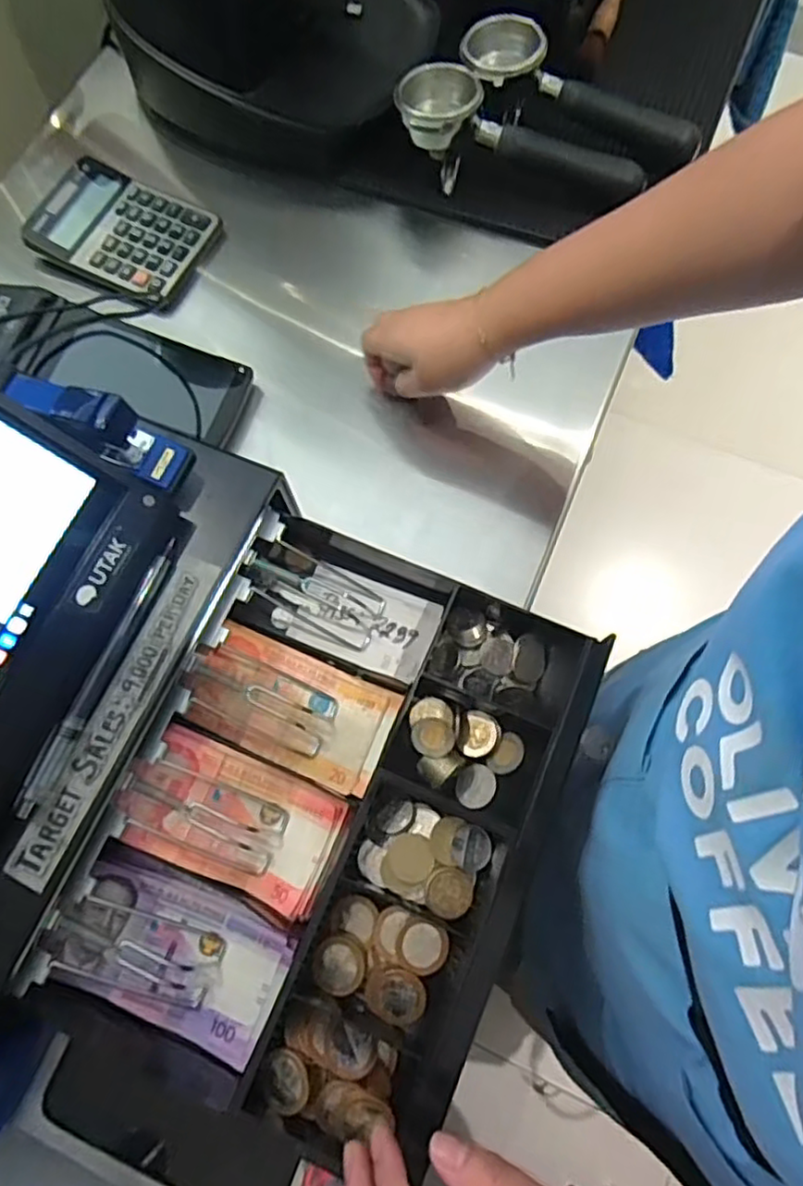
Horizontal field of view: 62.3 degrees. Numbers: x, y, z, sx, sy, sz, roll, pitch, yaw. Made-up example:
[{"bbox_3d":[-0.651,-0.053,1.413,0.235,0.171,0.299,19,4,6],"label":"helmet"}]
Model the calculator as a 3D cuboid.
[{"bbox_3d":[-0.238,-0.316,0.575,0.162,0.021,0.102,28,75,10],"label":"calculator"}]

